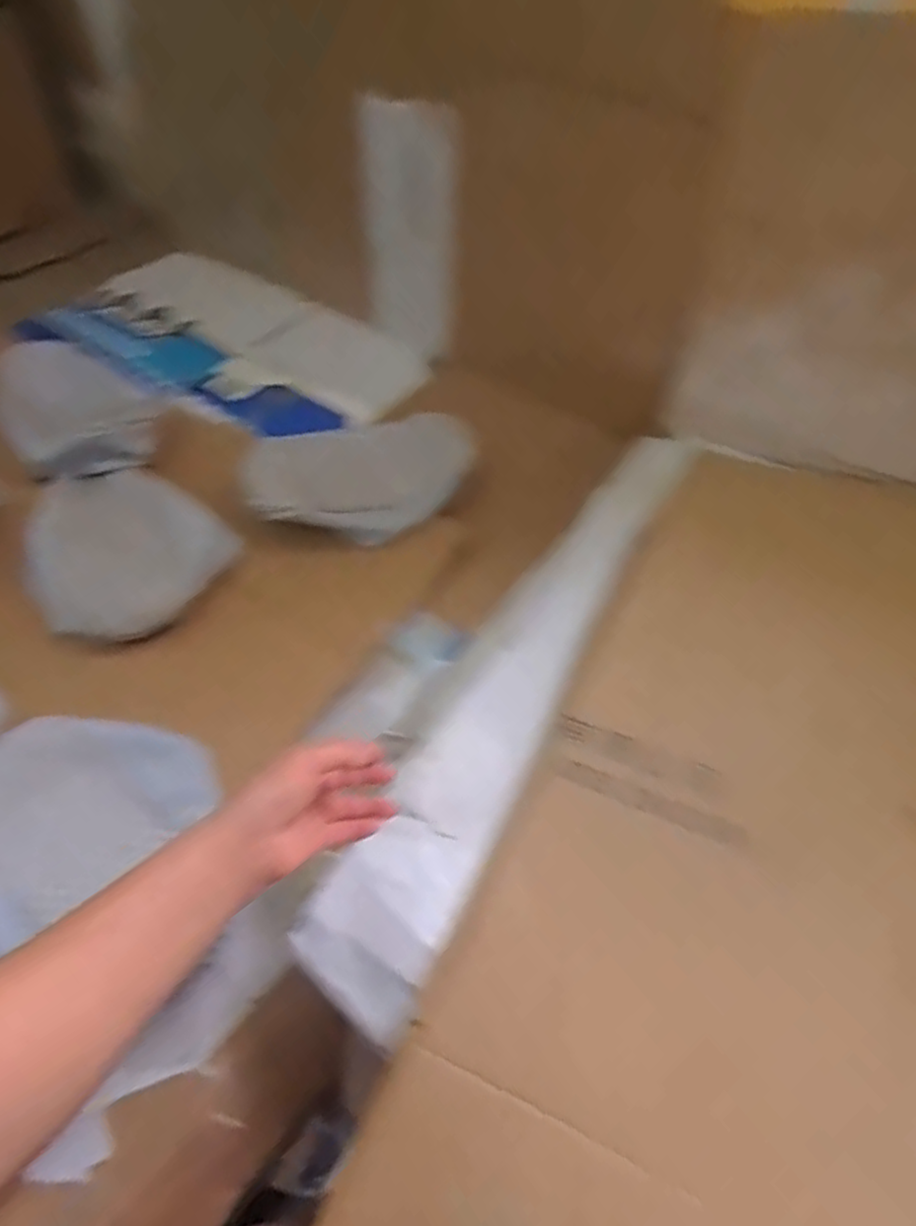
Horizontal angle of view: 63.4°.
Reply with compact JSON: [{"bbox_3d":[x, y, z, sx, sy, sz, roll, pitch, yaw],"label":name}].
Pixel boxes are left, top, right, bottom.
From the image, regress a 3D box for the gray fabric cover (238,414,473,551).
[{"bbox_3d":[-0.123,-0.177,0.967,0.285,0.084,0.143,2,53,4],"label":"gray fabric cover"}]

